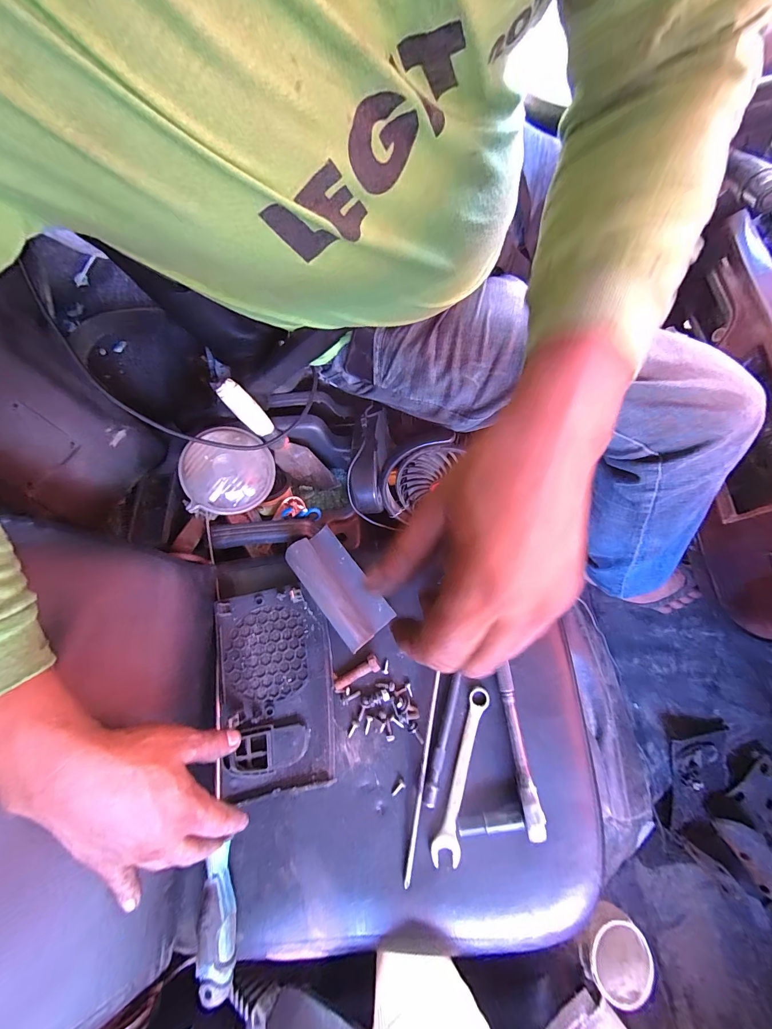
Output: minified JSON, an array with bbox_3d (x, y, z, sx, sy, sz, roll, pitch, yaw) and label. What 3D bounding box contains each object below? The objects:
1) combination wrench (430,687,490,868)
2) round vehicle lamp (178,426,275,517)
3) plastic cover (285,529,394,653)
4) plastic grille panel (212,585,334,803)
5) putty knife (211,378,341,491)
[{"bbox_3d":[0.081,0.271,0.388,0.026,0.011,0.164,16,72,6],"label":"combination wrench"},{"bbox_3d":[-0.211,-0.059,0.489,0.116,0.041,0.116,0,89,-16],"label":"round vehicle lamp"},{"bbox_3d":[-0.057,0.085,0.435,0.065,0.021,0.140,-29,74,-37],"label":"plastic cover"},{"bbox_3d":[-0.124,0.190,0.409,0.121,0.019,0.204,-10,71,-3],"label":"plastic grille panel"},{"bbox_3d":[-0.150,-0.101,0.511,0.054,0.203,0.032,17,66,48],"label":"putty knife"}]

